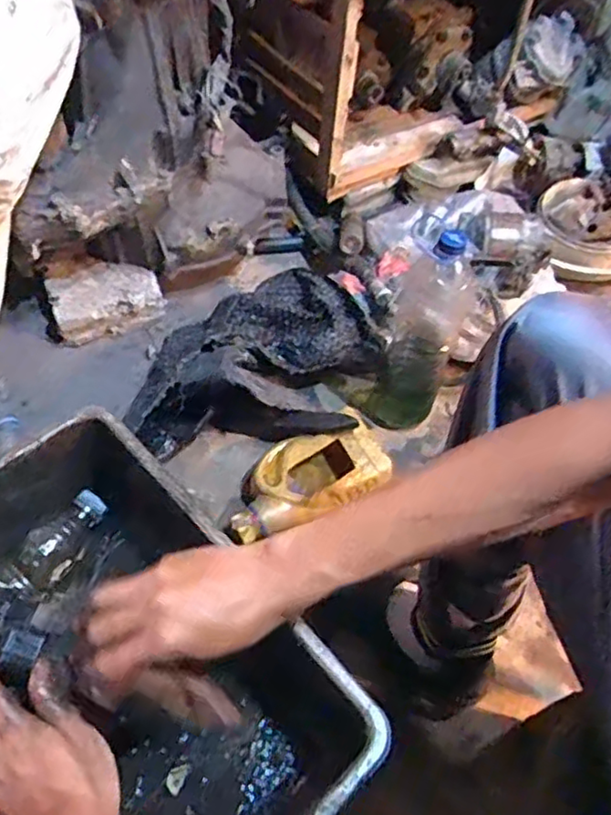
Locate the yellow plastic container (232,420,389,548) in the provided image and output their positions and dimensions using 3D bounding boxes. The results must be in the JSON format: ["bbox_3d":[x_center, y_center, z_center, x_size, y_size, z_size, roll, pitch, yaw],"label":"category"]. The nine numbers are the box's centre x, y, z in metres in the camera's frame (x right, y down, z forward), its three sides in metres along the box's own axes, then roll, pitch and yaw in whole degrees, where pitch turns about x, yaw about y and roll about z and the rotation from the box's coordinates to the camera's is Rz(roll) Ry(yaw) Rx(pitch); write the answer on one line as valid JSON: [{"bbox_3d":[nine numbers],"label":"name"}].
[{"bbox_3d":[0.000,0.098,0.870,0.223,0.058,0.112,-18,59,-16],"label":"yellow plastic container"}]

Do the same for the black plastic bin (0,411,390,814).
[{"bbox_3d":[-0.185,0.217,0.514,0.420,0.123,0.321,40,62,21],"label":"black plastic bin"}]

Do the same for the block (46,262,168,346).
[{"bbox_3d":[-0.314,-0.174,1.017,0.164,0.054,0.105,-20,60,-17],"label":"block"}]

